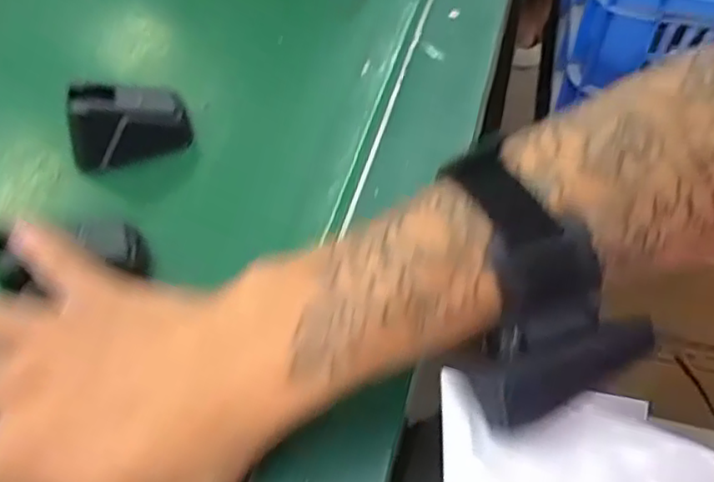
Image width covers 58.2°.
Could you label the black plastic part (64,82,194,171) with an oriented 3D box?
[{"bbox_3d":[-0.135,-0.071,0.376,0.066,0.039,0.031,-18,55,-9],"label":"black plastic part"}]

